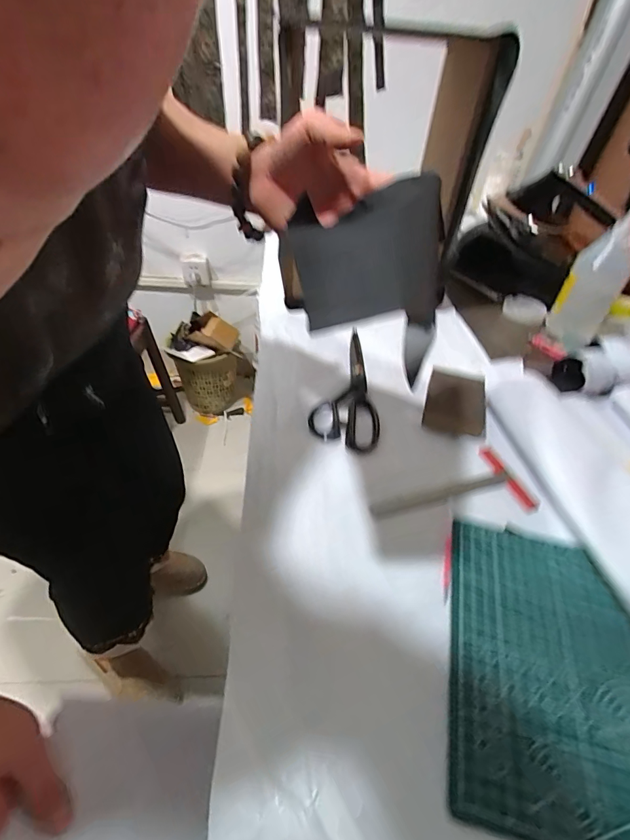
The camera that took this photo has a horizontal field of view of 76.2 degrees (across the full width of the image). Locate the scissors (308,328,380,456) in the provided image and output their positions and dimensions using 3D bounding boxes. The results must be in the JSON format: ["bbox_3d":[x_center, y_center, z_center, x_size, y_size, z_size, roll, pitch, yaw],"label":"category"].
[{"bbox_3d":[0.047,-0.052,0.538,0.083,0.010,0.244,8,43,4],"label":"scissors"}]

